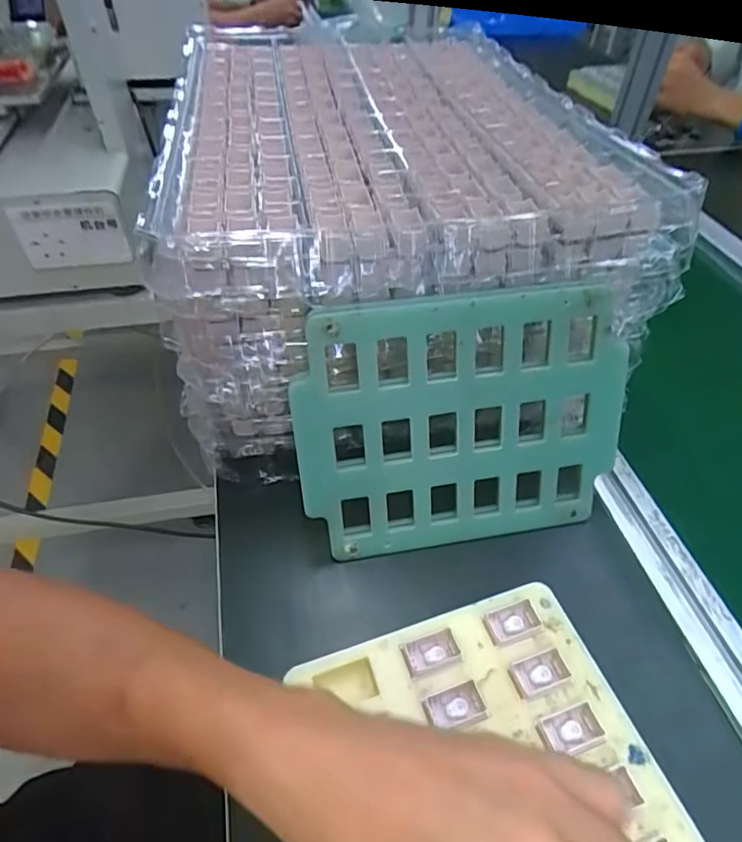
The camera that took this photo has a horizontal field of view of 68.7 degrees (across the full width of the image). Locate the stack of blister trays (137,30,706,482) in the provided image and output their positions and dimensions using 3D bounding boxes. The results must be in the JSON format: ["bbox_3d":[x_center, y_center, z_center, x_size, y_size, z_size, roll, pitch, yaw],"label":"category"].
[{"bbox_3d":[0.013,-0.181,0.494,0.338,0.178,0.375,-6,48,-7],"label":"stack of blister trays"}]

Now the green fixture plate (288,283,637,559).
[{"bbox_3d":[0.064,0.007,0.371,0.226,0.181,0.007,-7,24,-8],"label":"green fixture plate"}]

